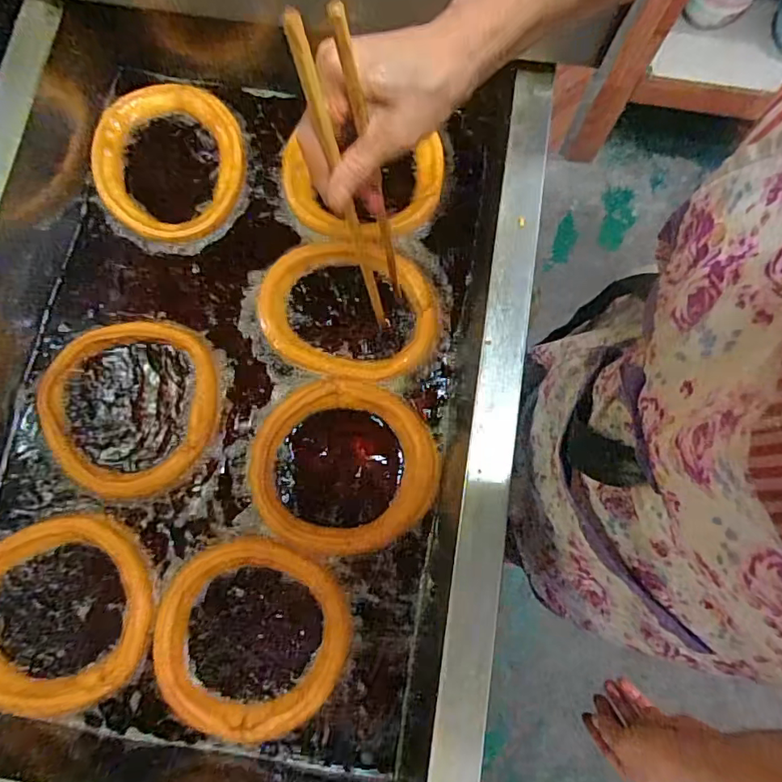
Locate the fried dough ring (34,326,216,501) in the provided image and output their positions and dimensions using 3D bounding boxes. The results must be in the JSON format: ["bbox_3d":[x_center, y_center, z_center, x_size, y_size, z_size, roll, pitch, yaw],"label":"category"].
[{"bbox_3d":[-0.291,0.018,0.570,0.190,0.017,0.185,-2,79,0],"label":"fried dough ring"}]

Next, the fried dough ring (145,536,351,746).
[{"bbox_3d":[-0.144,0.245,0.520,0.193,0.016,0.180,0,79,0],"label":"fried dough ring"}]

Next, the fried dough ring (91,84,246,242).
[{"bbox_3d":[-0.267,-0.272,0.627,0.175,0.016,0.202,-7,79,-1],"label":"fried dough ring"}]

